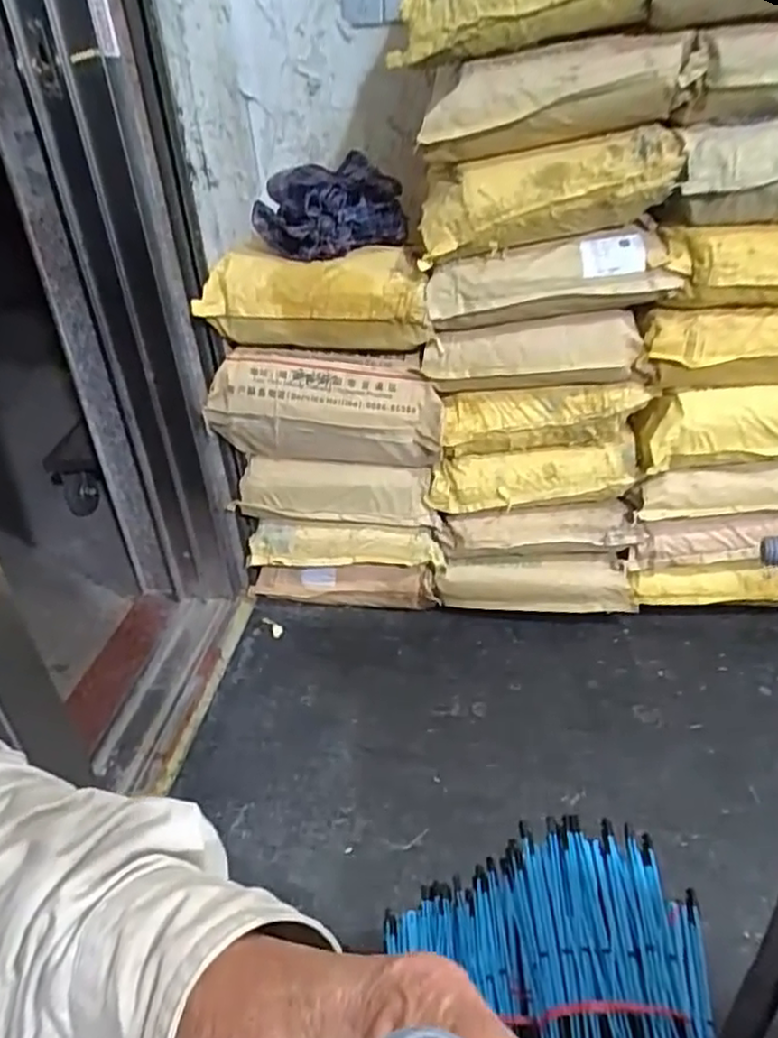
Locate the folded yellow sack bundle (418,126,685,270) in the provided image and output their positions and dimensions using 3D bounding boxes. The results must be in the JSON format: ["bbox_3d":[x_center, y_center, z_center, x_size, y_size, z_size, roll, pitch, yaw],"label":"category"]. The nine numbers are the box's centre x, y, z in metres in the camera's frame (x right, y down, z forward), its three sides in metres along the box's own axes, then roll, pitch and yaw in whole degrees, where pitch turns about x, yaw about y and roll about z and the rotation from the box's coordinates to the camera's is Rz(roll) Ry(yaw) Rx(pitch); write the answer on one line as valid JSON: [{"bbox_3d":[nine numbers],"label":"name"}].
[{"bbox_3d":[0.270,-0.604,1.261,0.424,0.170,0.297,-2,32,3],"label":"folded yellow sack bundle"}]

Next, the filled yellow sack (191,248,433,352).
[{"bbox_3d":[-0.142,-0.409,1.296,0.428,0.163,0.116,-3,32,3],"label":"filled yellow sack"}]

